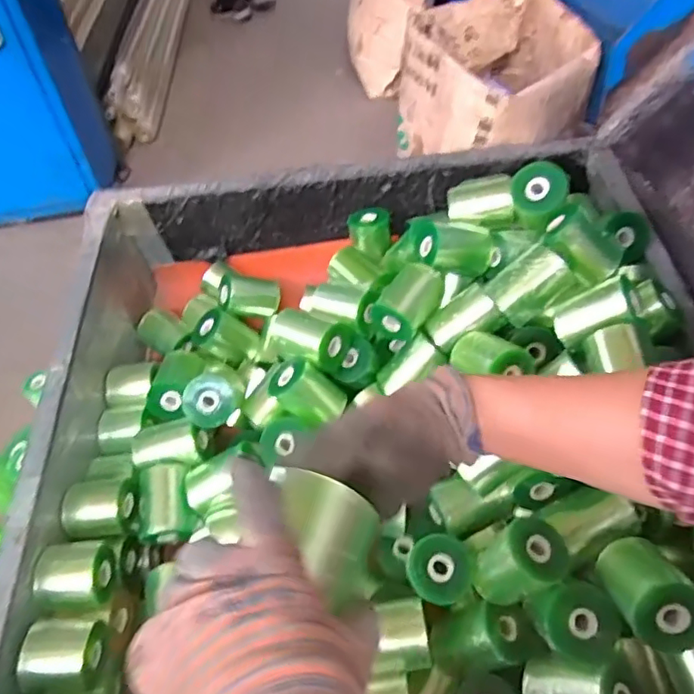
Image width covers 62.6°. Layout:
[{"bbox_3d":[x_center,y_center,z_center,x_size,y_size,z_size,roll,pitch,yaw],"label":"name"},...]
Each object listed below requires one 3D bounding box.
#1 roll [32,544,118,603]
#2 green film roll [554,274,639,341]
[{"bbox_3d":[-0.297,0.251,0.629,0.067,0.057,0.062,-4,47,4],"label":"roll"},{"bbox_3d":[0.275,-0.033,0.637,0.092,0.042,0.047,-30,31,40],"label":"green film roll"}]

